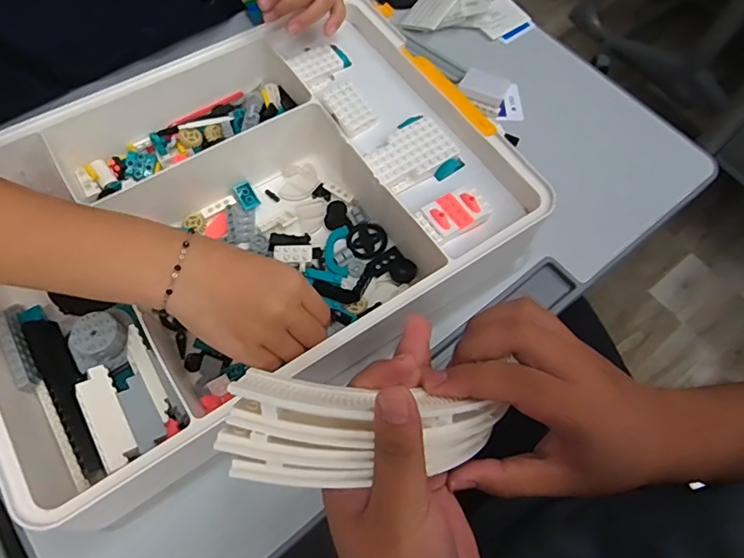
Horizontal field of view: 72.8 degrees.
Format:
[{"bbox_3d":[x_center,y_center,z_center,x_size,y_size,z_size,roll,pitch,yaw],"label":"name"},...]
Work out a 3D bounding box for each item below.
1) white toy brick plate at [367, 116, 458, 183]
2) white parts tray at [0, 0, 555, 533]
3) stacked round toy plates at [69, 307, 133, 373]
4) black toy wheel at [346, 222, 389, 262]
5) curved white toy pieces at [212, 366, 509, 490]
[{"bbox_3d":[0.032,-0.108,0.434,0.075,0.007,0.047,-34,71,-17],"label":"white toy brick plate"},{"bbox_3d":[-0.108,-0.058,0.422,0.425,0.069,0.311,-28,69,-14],"label":"white parts tray"},{"bbox_3d":[-0.197,0.045,0.364,0.042,0.021,0.038,-16,66,-10],"label":"stacked round toy plates"},{"bbox_3d":[-0.005,-0.035,0.454,0.036,0.005,0.034,1,65,-2],"label":"black toy wheel"},{"bbox_3d":[0.003,0.074,0.251,0.146,0.026,0.049,6,64,-17],"label":"curved white toy pieces"}]

